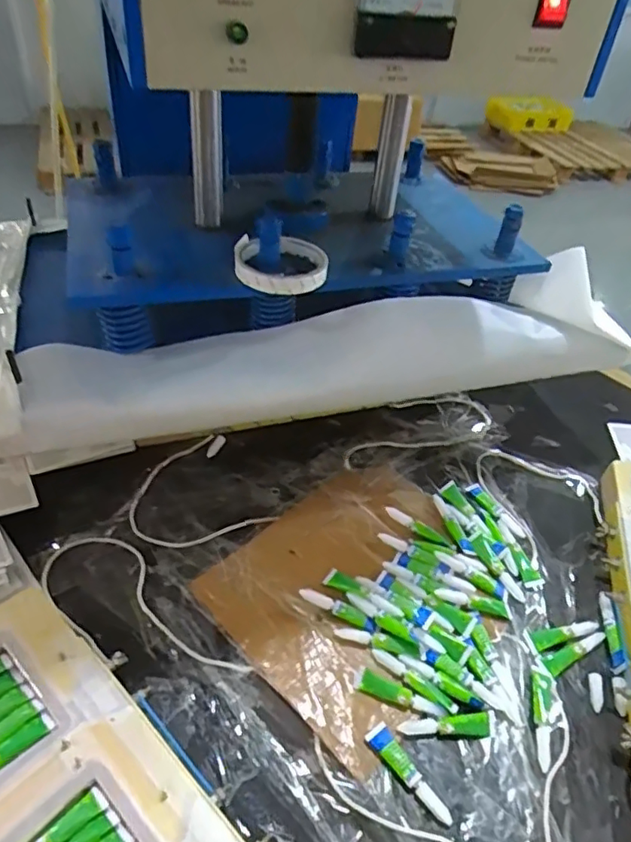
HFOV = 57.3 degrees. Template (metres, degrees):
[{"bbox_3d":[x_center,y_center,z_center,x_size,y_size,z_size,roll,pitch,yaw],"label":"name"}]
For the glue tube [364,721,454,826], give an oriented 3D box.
[{"bbox_3d":[0.073,0.278,0.453,0.019,0.010,0.082,-26,52,-30],"label":"glue tube"}]

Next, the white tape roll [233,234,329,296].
[{"bbox_3d":[-0.034,-0.148,0.560,0.088,0.026,0.085,-1,42,-8],"label":"white tape roll"}]

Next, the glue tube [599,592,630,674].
[{"bbox_3d":[0.287,0.201,0.557,0.011,0.010,0.081,10,43,4],"label":"glue tube"}]

